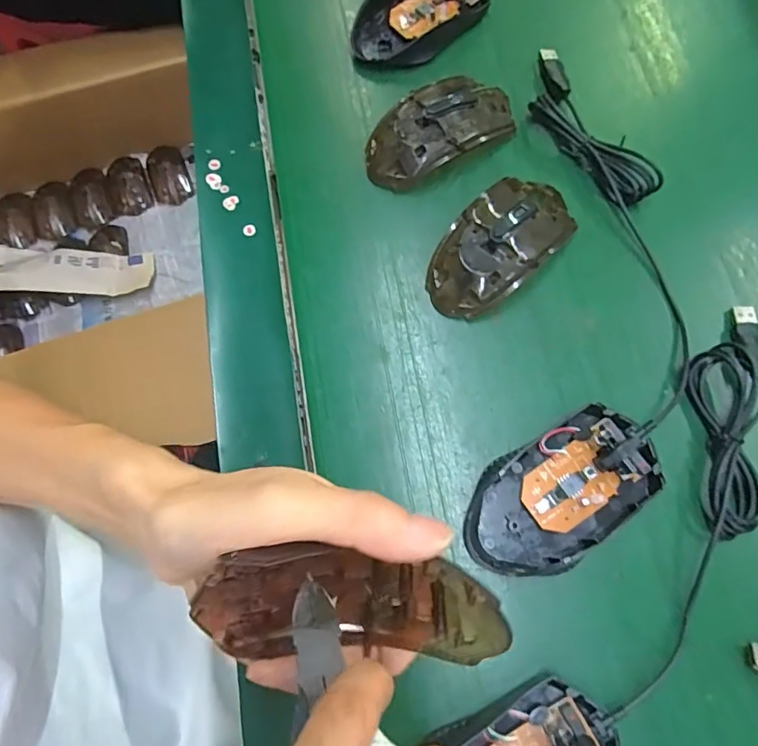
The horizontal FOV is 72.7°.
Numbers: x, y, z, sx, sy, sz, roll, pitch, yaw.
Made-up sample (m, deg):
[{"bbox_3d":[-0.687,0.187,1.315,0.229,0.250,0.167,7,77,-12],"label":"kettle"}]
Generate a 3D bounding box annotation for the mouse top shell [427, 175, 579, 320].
[{"bbox_3d":[0.077,-0.084,0.323,0.057,0.030,0.110,39,78,12],"label":"mouse top shell"}]

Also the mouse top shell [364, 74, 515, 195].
[{"bbox_3d":[0.041,-0.166,0.351,0.105,0.030,0.053,-34,75,-8],"label":"mouse top shell"}]

